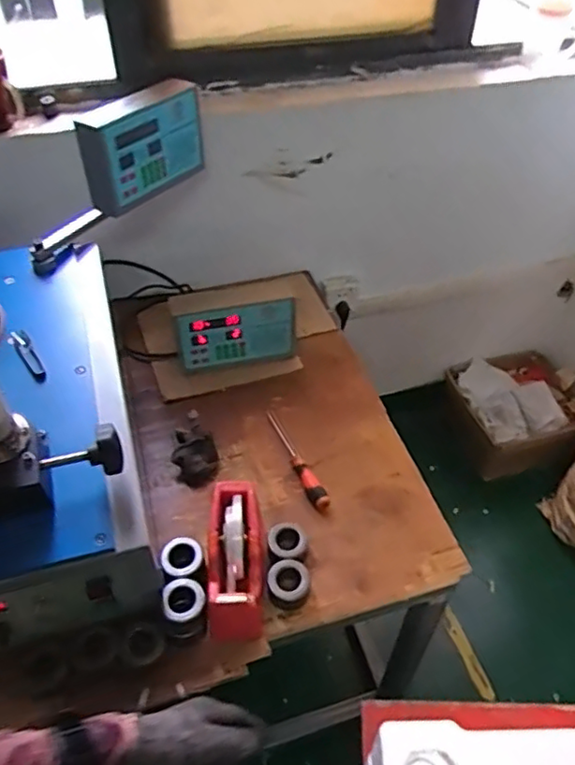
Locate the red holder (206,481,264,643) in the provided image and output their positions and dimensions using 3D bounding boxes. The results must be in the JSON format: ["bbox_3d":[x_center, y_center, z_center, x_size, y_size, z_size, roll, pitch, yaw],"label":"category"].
[{"bbox_3d":[-0.073,0.244,0.874,0.080,0.092,0.200,-2,47,-2],"label":"red holder"}]

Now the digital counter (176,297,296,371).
[{"bbox_3d":[-0.095,-0.087,1.177,0.225,0.138,0.035,-12,48,-10],"label":"digital counter"}]

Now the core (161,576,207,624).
[{"bbox_3d":[-0.140,0.289,0.823,0.056,0.028,0.059,-15,48,-14],"label":"core"}]

